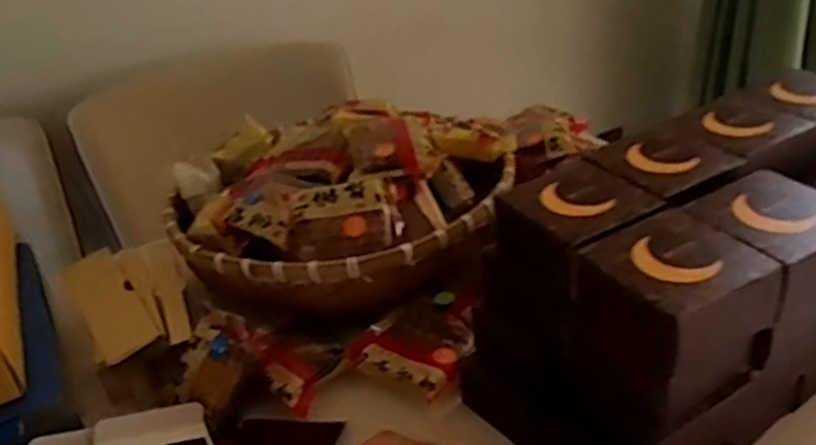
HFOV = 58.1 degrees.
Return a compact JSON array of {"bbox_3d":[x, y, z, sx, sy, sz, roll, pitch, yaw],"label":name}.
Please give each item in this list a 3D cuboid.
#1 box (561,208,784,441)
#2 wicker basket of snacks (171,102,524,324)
[{"bbox_3d":[0.165,0.063,0.470,0.094,0.101,0.092,-25,35,-26],"label":"box"},{"bbox_3d":[-0.070,-0.045,0.760,0.335,0.110,0.315,-3,37,3],"label":"wicker basket of snacks"}]

